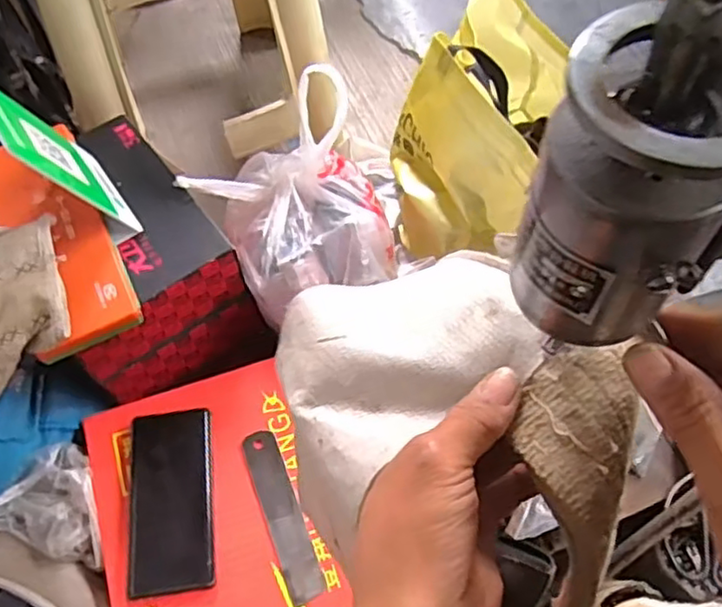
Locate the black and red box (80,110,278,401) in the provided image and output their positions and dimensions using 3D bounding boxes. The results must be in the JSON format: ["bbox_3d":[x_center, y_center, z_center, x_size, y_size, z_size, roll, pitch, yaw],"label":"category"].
[{"bbox_3d":[-0.237,-0.040,0.670,0.164,0.139,0.212,-36,66,-17],"label":"black and red box"}]

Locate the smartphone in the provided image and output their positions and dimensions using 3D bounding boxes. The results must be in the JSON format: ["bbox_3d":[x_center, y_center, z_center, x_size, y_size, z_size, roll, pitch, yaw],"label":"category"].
[{"bbox_3d":[-0.165,0.168,0.572,0.071,0.012,0.149,-7,61,-3],"label":"smartphone"}]

